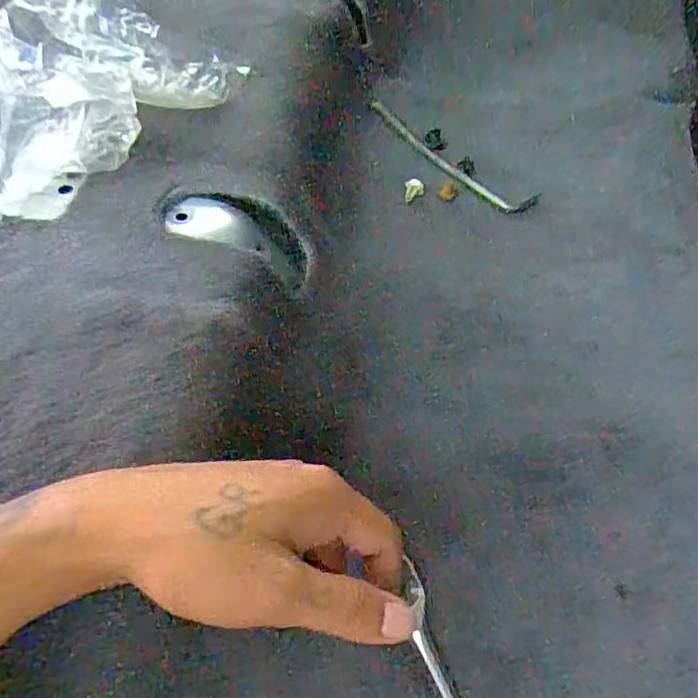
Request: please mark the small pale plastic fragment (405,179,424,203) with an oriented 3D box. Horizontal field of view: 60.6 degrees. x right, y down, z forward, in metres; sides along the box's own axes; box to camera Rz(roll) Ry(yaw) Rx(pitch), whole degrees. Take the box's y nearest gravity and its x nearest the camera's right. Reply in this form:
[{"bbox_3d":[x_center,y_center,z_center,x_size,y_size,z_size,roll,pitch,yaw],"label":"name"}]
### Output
[{"bbox_3d":[0.058,-0.142,0.532,0.016,0.019,0.012,8,54,4],"label":"small pale plastic fragment"}]

